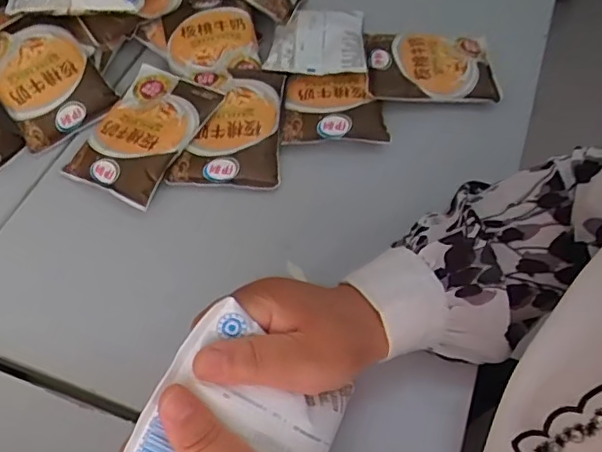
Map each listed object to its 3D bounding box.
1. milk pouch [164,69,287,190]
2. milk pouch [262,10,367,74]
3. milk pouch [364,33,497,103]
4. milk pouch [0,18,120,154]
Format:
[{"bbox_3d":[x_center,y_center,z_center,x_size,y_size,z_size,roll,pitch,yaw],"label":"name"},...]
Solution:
[{"bbox_3d":[-0.064,-0.092,0.527,0.092,0.033,0.117,4,55,2],"label":"milk pouch"},{"bbox_3d":[0.016,-0.187,0.573,0.093,0.019,0.097,3,55,2],"label":"milk pouch"},{"bbox_3d":[0.126,-0.155,0.561,0.122,0.022,0.082,1,55,0],"label":"milk pouch"},{"bbox_3d":[-0.244,-0.142,0.545,0.096,0.021,0.123,-37,90,-15],"label":"milk pouch"}]

